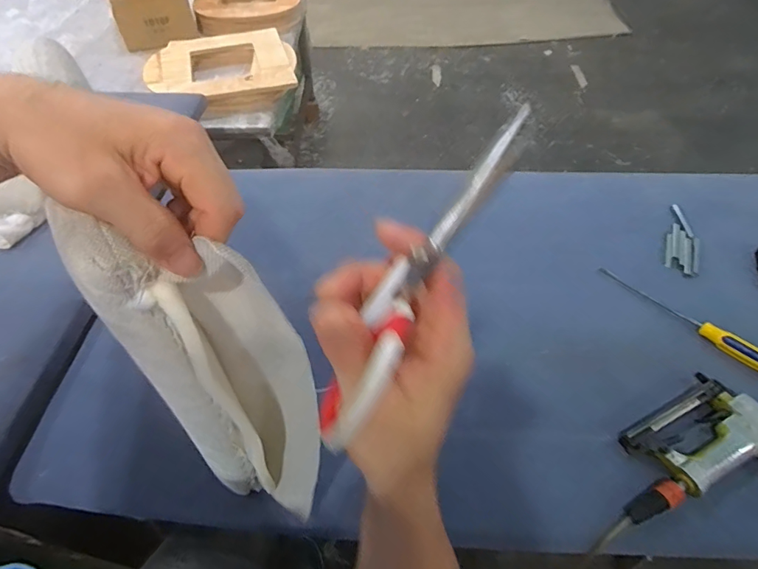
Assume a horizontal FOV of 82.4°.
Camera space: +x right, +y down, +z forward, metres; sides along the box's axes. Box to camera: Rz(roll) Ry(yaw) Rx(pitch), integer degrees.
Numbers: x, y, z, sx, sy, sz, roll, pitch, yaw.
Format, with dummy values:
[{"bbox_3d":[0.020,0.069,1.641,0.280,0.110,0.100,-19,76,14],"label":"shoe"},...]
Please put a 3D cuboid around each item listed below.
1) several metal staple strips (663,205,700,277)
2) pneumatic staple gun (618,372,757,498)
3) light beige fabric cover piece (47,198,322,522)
[{"bbox_3d":[0.589,-0.089,0.842,0.057,0.010,0.185,20,54,15],"label":"several metal staple strips"},{"bbox_3d":[0.443,0.208,0.578,0.188,0.039,0.133,-26,56,-19],"label":"pneumatic staple gun"},{"bbox_3d":[-0.120,0.111,0.395,0.121,0.412,0.080,-16,53,-10],"label":"light beige fabric cover piece"}]

